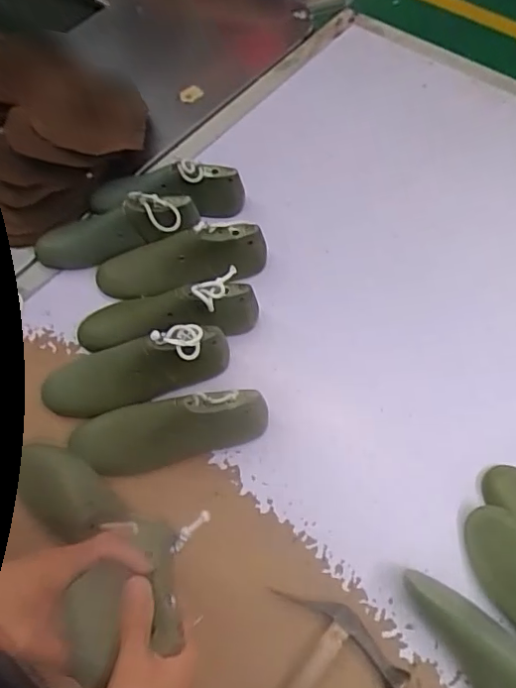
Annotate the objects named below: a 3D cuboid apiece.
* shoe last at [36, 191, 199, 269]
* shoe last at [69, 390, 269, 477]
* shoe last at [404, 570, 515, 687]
[{"bbox_3d":[-0.211,-0.162,0.787,0.239,0.065,0.060,-15,60,11],"label":"shoe last"},{"bbox_3d":[-0.109,0.102,0.661,0.240,0.073,0.073,-8,62,-2],"label":"shoe last"},{"bbox_3d":[0.223,0.293,0.553,0.071,0.075,0.159,-29,65,-13],"label":"shoe last"}]

